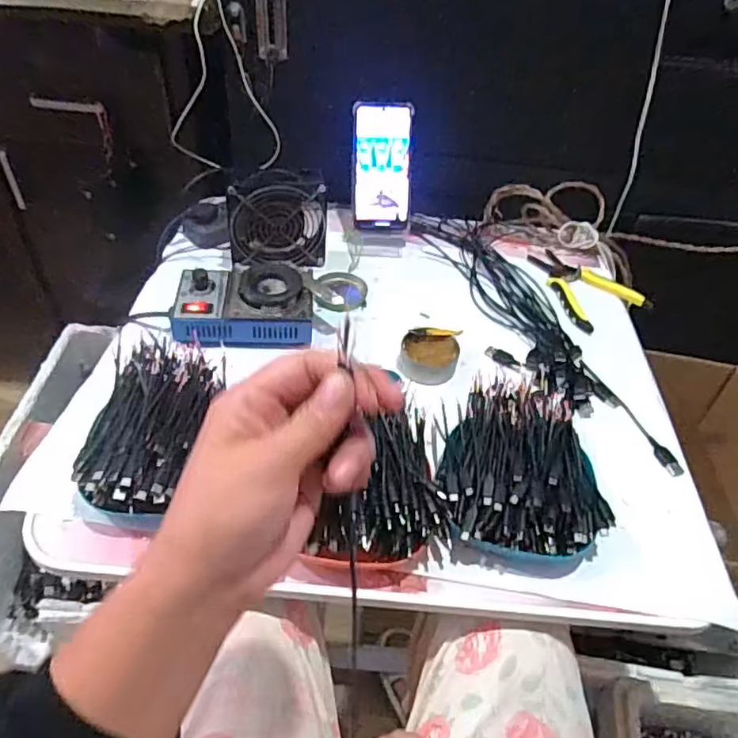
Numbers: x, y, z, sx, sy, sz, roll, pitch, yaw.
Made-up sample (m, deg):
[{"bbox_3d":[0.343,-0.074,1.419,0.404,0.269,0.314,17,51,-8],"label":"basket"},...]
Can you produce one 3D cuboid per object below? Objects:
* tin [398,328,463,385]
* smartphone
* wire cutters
[{"bbox_3d":[0.067,-0.017,0.665,0.064,0.034,0.059,3,46,-3],"label":"tin"},{"bbox_3d":[0.019,-0.271,0.810,0.080,0.166,0.016,-1,12,-6],"label":"smartphone"},{"bbox_3d":[0.290,-0.114,0.792,0.107,0.020,0.161,-7,48,-13],"label":"wire cutters"}]

